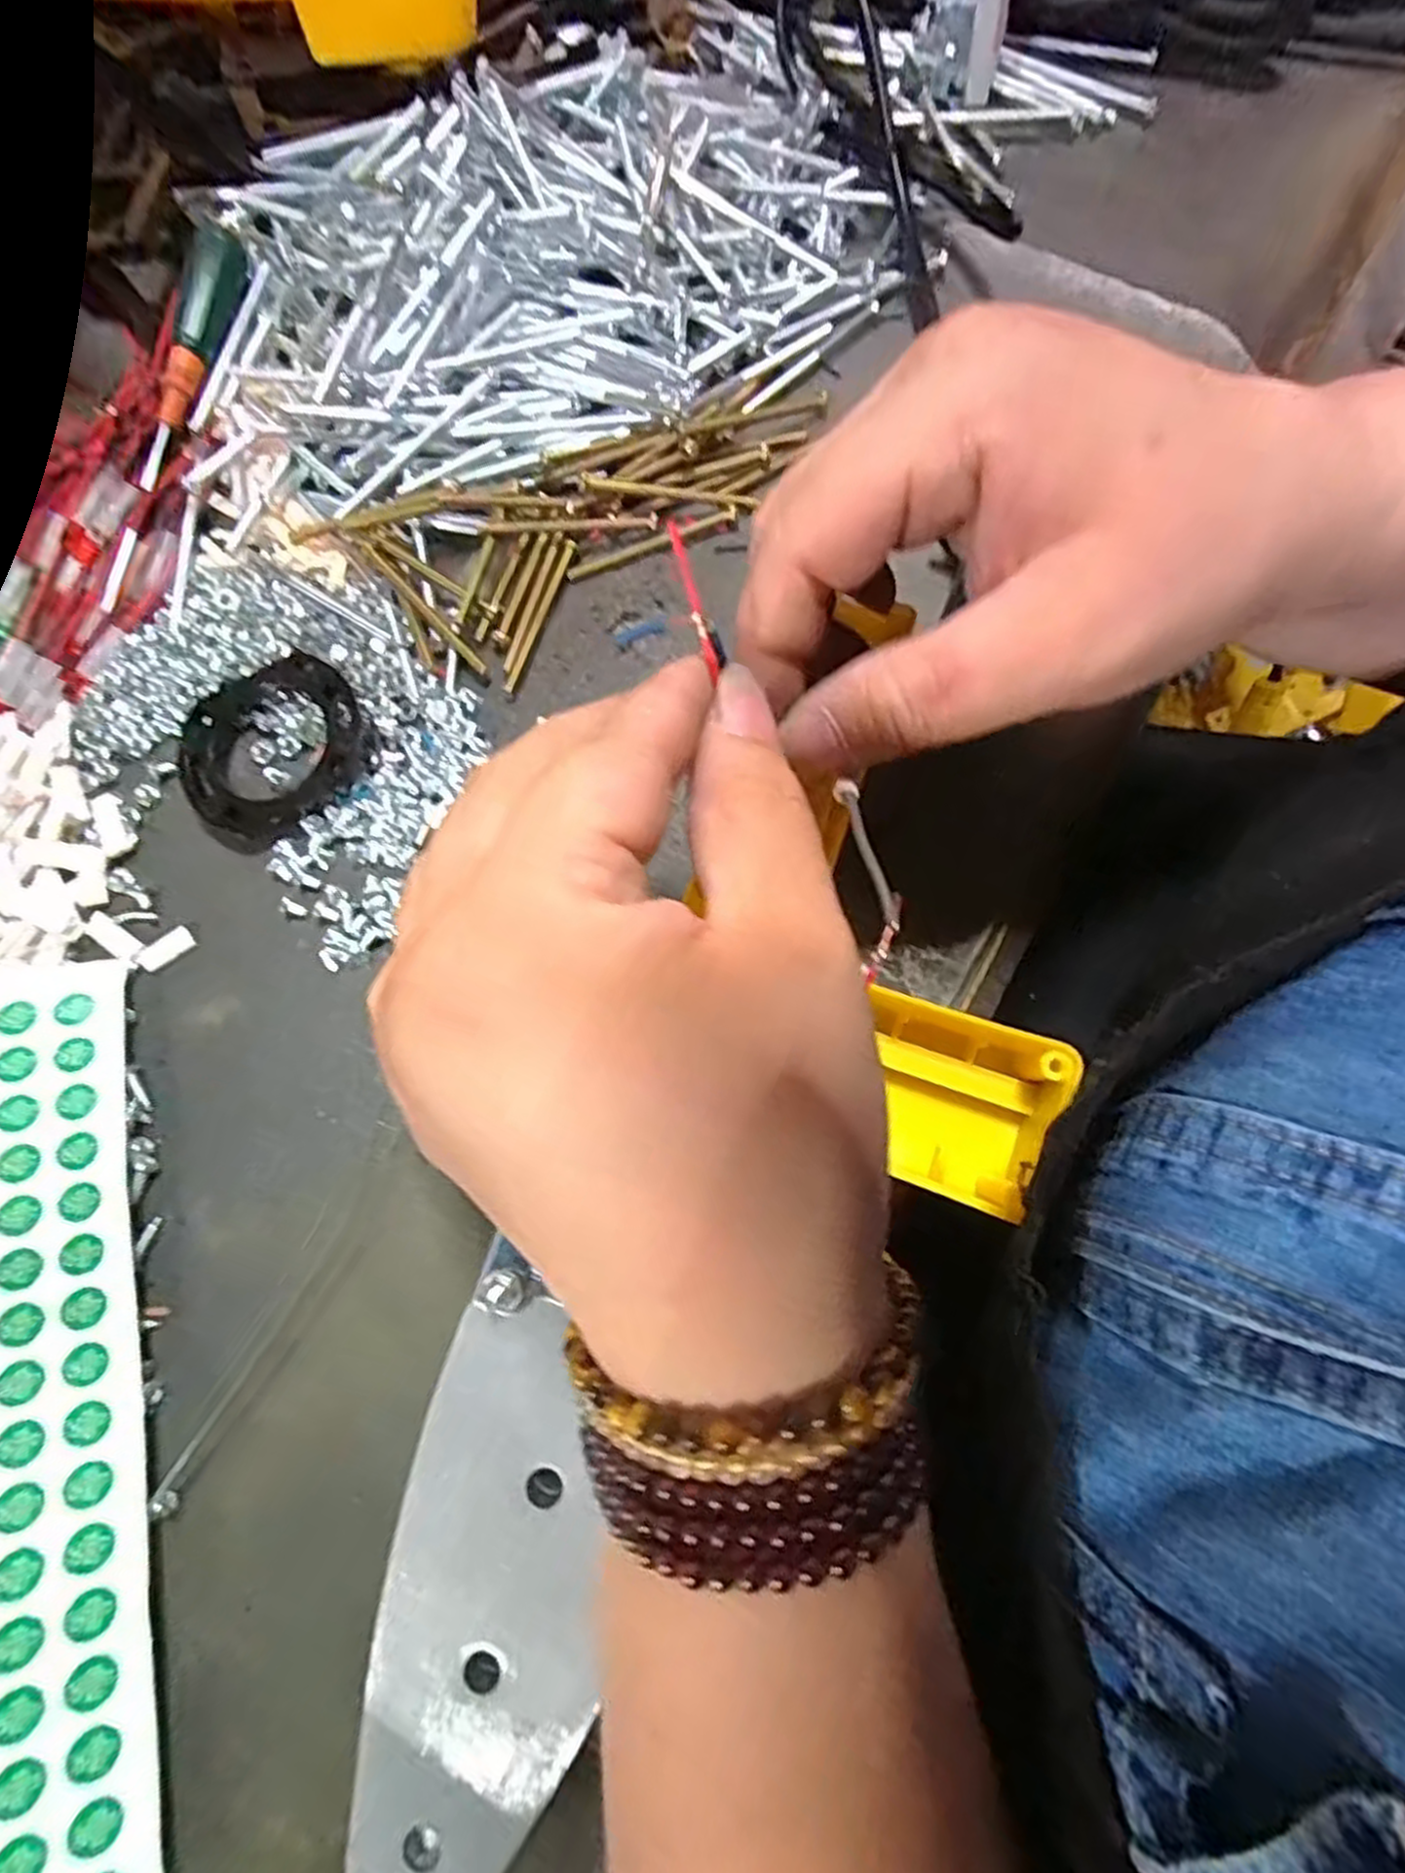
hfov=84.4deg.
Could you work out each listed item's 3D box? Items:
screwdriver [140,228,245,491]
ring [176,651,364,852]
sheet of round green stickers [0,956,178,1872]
[{"bbox_3d":[-0.177,-0.198,0.263,0.012,0.015,0.093,13,77,6],"label":"screwdriver"},{"bbox_3d":[-0.131,-0.059,0.234,0.056,0.011,0.054,-1,76,2],"label":"ring"},{"bbox_3d":[-0.165,0.114,0.183,0.060,0.006,0.220,-7,72,-22],"label":"sheet of round green stickers"}]

